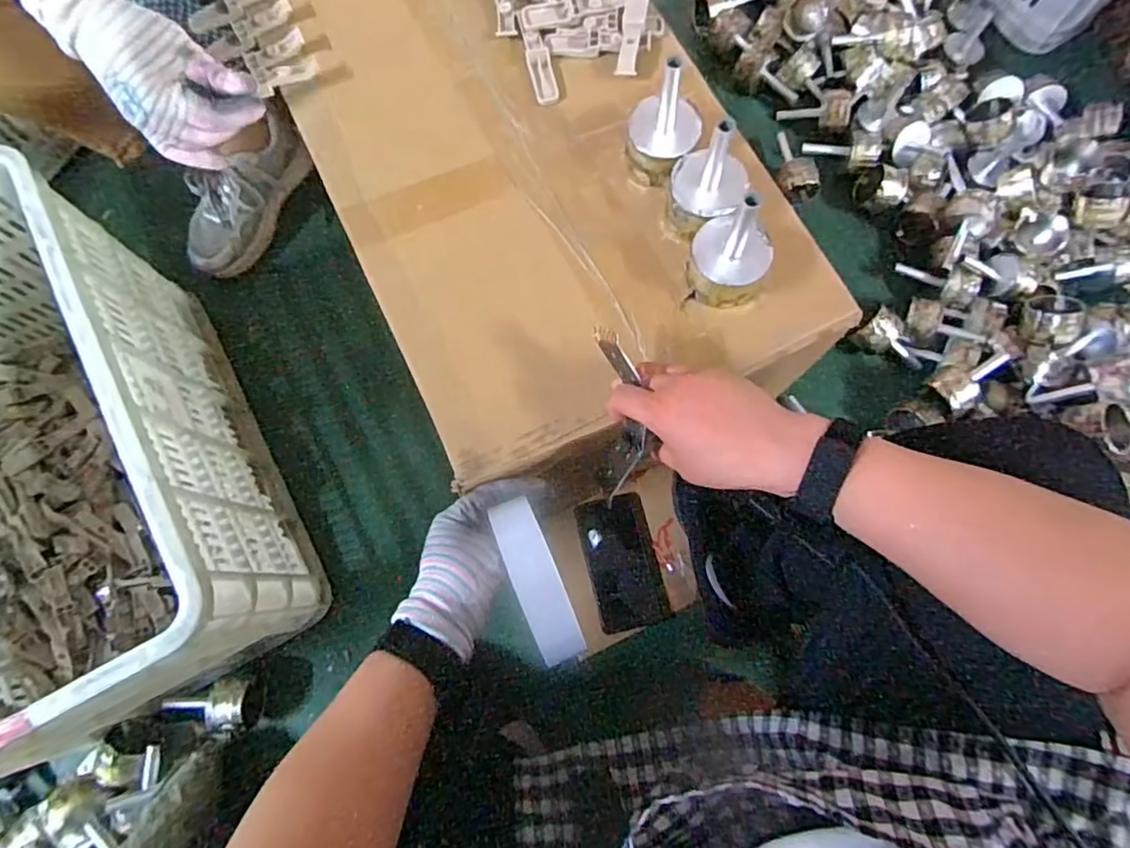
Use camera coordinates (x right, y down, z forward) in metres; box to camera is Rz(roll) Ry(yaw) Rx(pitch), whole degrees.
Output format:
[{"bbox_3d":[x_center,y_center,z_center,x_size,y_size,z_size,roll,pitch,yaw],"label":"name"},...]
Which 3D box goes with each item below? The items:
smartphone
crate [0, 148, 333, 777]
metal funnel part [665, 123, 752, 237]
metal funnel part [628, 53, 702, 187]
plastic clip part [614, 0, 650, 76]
[{"bbox_3d":[0.074,0.178,0.782,0.092,0.009,0.166,-12,78,-11],"label":"smartphone"},{"bbox_3d":[-0.577,0.057,0.657,0.370,0.291,0.535,-27,76,-6],"label":"crate"},{"bbox_3d":[0.115,-0.194,0.478,0.060,0.105,0.057,40,79,10],"label":"metal funnel part"},{"bbox_3d":[0.083,-0.247,0.493,0.058,0.103,0.060,17,76,5],"label":"metal funnel part"},{"bbox_3d":[0.064,-0.370,0.559,0.022,0.010,0.107,8,75,3],"label":"plastic clip part"}]

